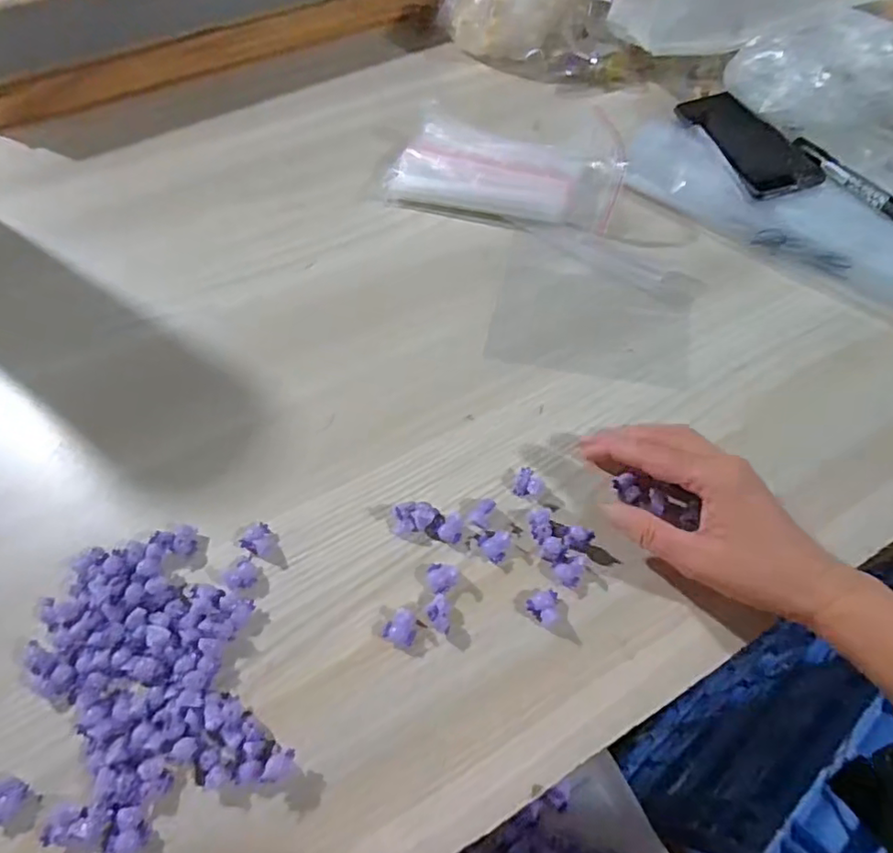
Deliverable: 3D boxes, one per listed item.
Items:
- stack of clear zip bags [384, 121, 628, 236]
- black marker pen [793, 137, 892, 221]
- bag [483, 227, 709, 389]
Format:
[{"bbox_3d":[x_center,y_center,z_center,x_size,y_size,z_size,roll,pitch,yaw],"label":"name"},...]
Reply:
[{"bbox_3d":[0.056,-0.238,0.524,0.206,0.040,0.099,18,60,12],"label":"stack of clear zip bags"},{"bbox_3d":[0.381,-0.239,0.539,0.018,0.010,0.133,-22,60,-10],"label":"black marker pen"},{"bbox_3d":[0.123,-0.104,0.469,0.156,0.004,0.152,12,60,10],"label":"bag"}]

